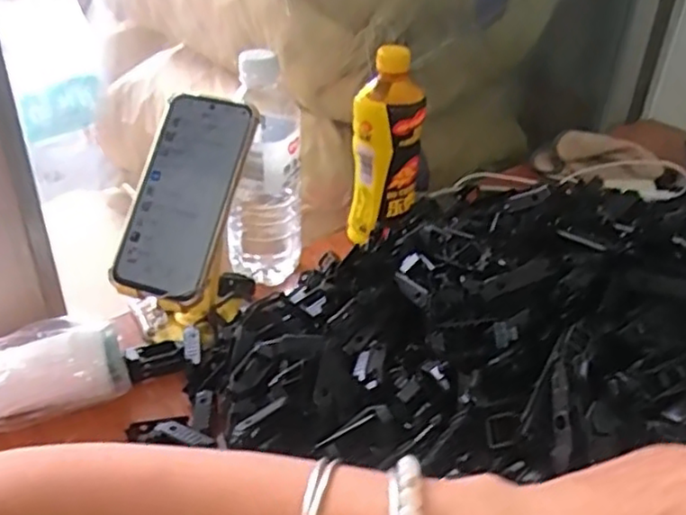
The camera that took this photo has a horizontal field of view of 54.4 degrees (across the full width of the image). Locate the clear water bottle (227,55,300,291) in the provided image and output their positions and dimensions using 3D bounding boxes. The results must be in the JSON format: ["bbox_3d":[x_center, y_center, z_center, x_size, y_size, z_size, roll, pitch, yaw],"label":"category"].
[{"bbox_3d":[-0.072,-0.077,0.604,0.065,0.213,0.080,-3,33,-8],"label":"clear water bottle"}]

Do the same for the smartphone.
[{"bbox_3d":[-0.127,-0.049,0.529,0.082,0.165,0.016,16,-6,19],"label":"smartphone"}]

